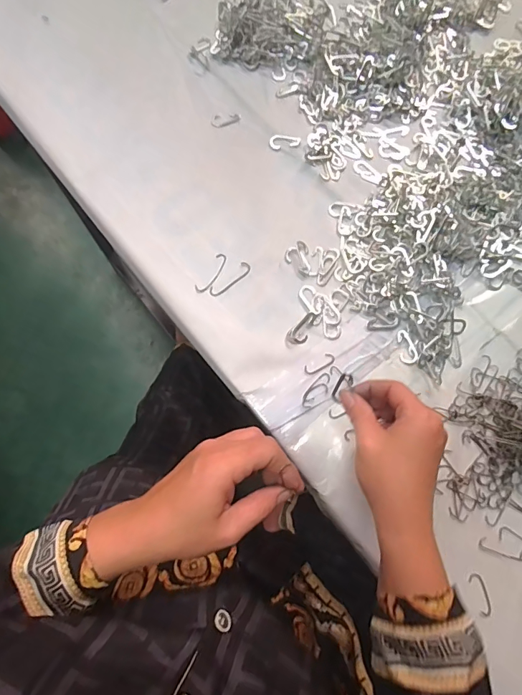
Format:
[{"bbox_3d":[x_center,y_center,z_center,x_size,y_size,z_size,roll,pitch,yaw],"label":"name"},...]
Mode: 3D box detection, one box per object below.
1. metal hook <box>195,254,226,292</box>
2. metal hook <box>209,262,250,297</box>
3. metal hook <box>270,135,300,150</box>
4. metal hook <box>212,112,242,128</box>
[{"bbox_3d":[-0.053,-0.080,0.440,0.015,0.004,0.051,30,75,7],"label":"metal hook"},{"bbox_3d":[-0.033,-0.074,0.441,0.053,0.004,0.014,-41,78,-12],"label":"metal hook"},{"bbox_3d":[0.029,-0.249,0.490,0.036,0.004,0.018,-7,74,-3],"label":"metal hook"},{"bbox_3d":[-0.042,-0.282,0.502,0.037,0.007,0.014,-14,74,-5],"label":"metal hook"}]

